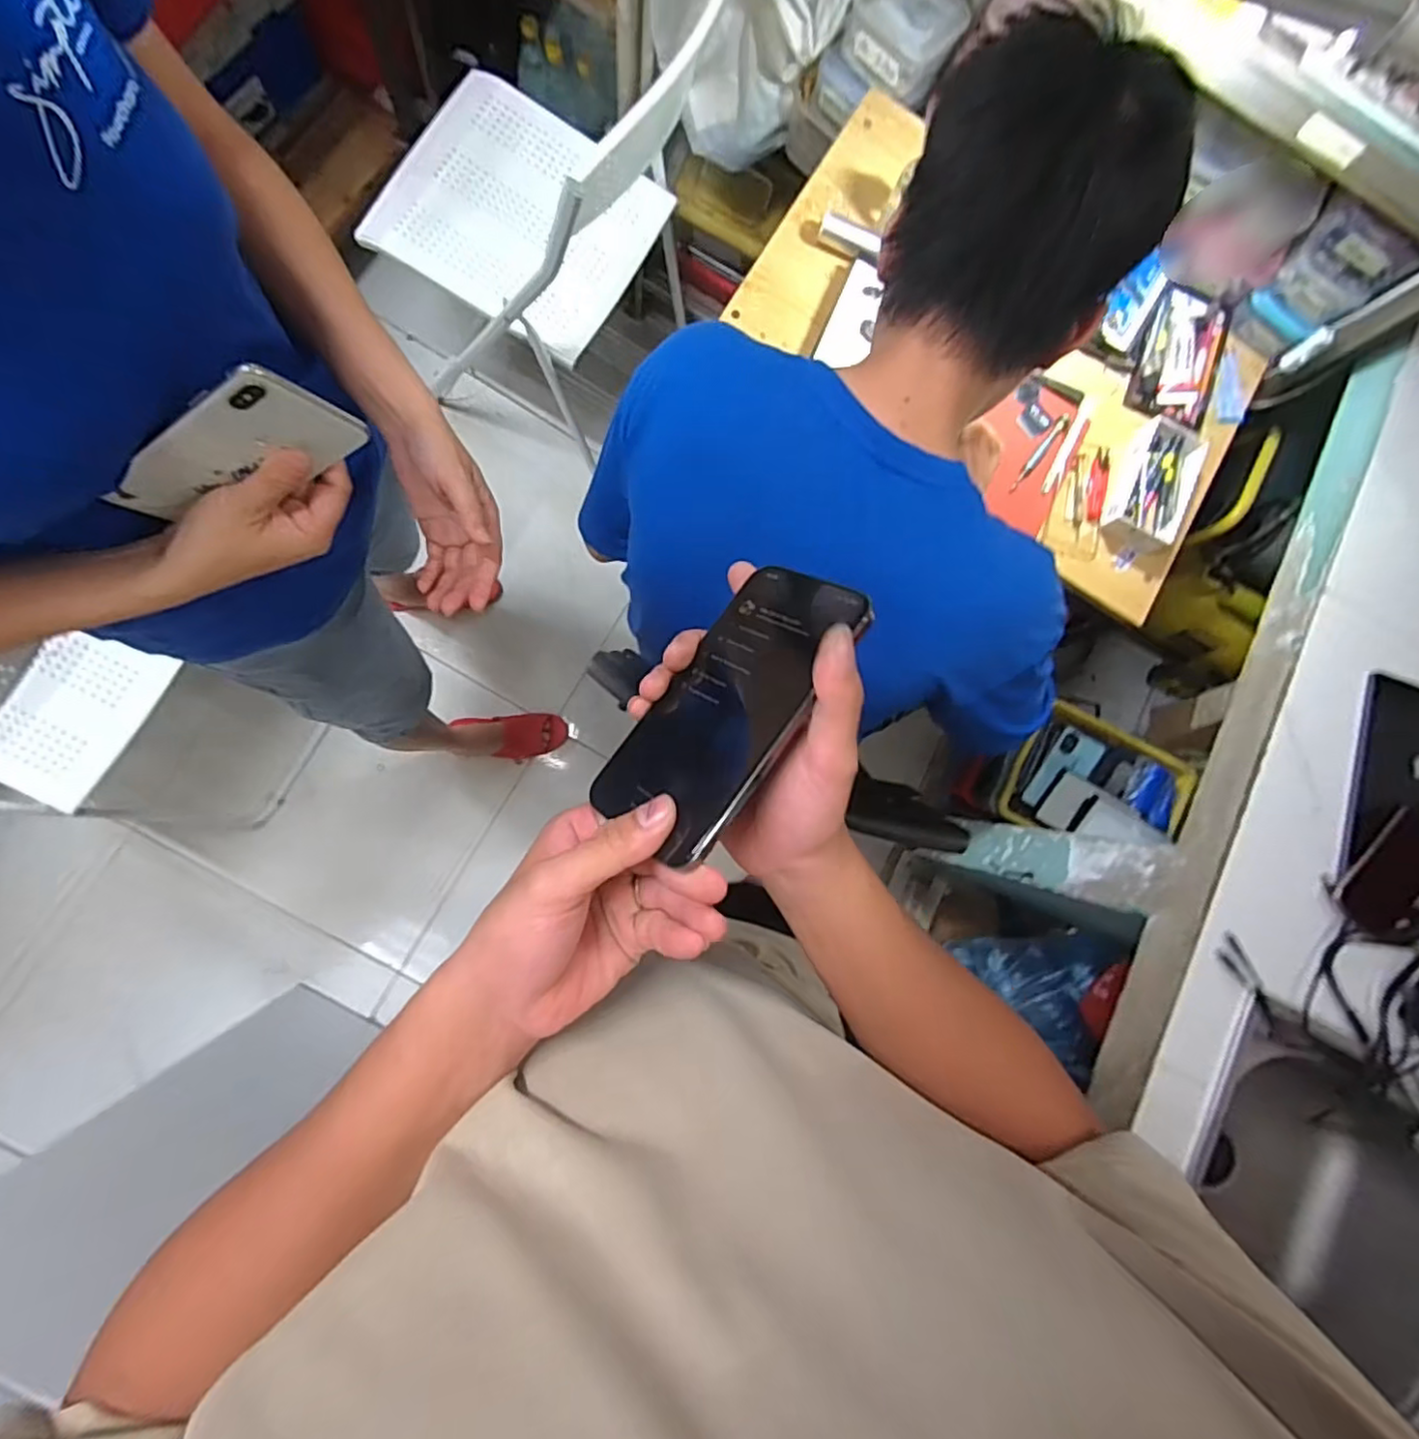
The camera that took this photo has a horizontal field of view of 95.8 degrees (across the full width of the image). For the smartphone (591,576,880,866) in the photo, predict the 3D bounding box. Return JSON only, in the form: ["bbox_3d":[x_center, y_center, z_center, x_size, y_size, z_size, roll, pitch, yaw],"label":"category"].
[{"bbox_3d":[0.011,-0.008,0.316,0.075,0.009,0.154,32,81,35],"label":"smartphone"}]

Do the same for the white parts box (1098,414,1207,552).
[{"bbox_3d":[0.568,-0.301,0.814,0.093,0.033,0.154,24,82,-5],"label":"white parts box"}]

